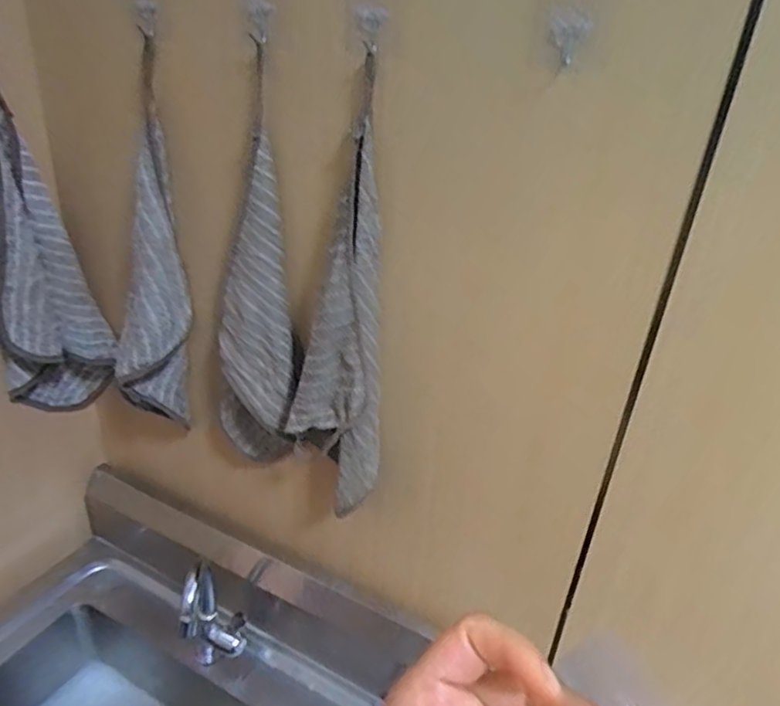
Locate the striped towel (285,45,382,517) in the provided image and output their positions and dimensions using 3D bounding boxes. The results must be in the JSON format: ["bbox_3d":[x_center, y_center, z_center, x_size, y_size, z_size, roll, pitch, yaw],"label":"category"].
[{"bbox_3d":[-0.044,-0.028,0.528,0.082,0.362,0.074,-6,29,-20],"label":"striped towel"}]

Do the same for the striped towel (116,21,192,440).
[{"bbox_3d":[-0.255,-0.087,0.618,0.080,0.366,0.078,-5,29,-19],"label":"striped towel"}]

